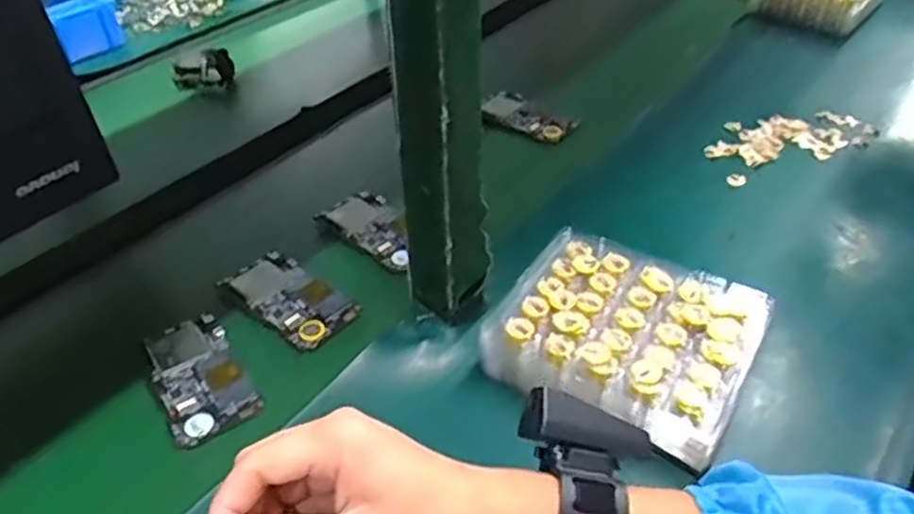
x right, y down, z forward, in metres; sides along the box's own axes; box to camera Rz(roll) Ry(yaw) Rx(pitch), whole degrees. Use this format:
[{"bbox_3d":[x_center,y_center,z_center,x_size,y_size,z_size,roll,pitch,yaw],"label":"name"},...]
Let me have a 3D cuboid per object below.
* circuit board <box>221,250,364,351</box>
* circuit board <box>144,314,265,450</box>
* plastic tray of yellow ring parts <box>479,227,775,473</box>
[{"bbox_3d":[-0.144,0.032,0.631,0.123,0.007,0.065,31,49,32],"label":"circuit board"},{"bbox_3d":[-0.199,0.091,0.564,0.062,0.005,0.124,-23,45,-24],"label":"circuit board"},{"bbox_3d":[0.120,0.062,0.548,0.184,0.057,0.155,21,45,24],"label":"plastic tray of yellow ring parts"}]

